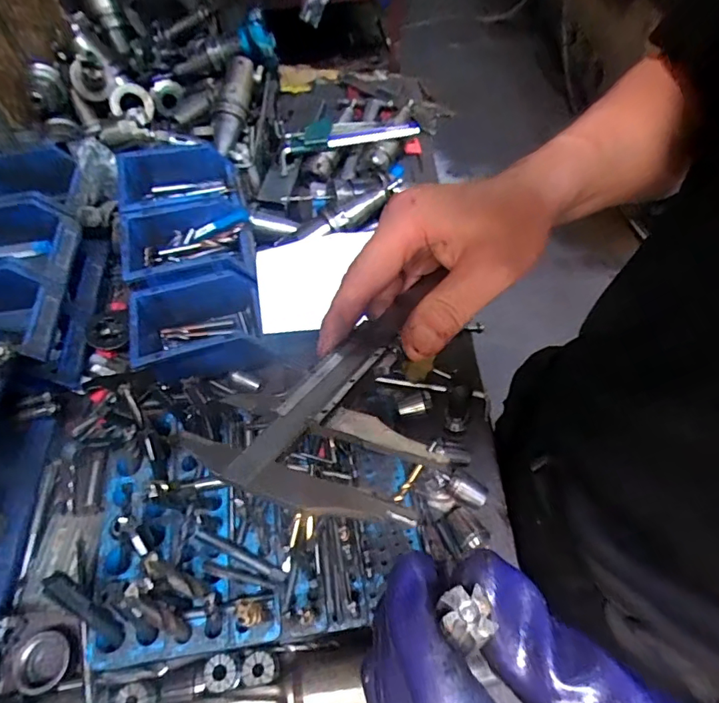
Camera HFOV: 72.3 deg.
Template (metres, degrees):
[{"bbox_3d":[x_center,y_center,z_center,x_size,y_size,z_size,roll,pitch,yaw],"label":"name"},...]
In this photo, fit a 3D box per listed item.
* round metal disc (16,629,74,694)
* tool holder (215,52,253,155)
[{"bbox_3d":[-0.285,0.280,0.447,0.044,0.010,0.048,20,51,-26],"label":"round metal disc"},{"bbox_3d":[-0.200,-0.388,0.778,0.044,0.045,0.158,9,81,8],"label":"tool holder"}]

